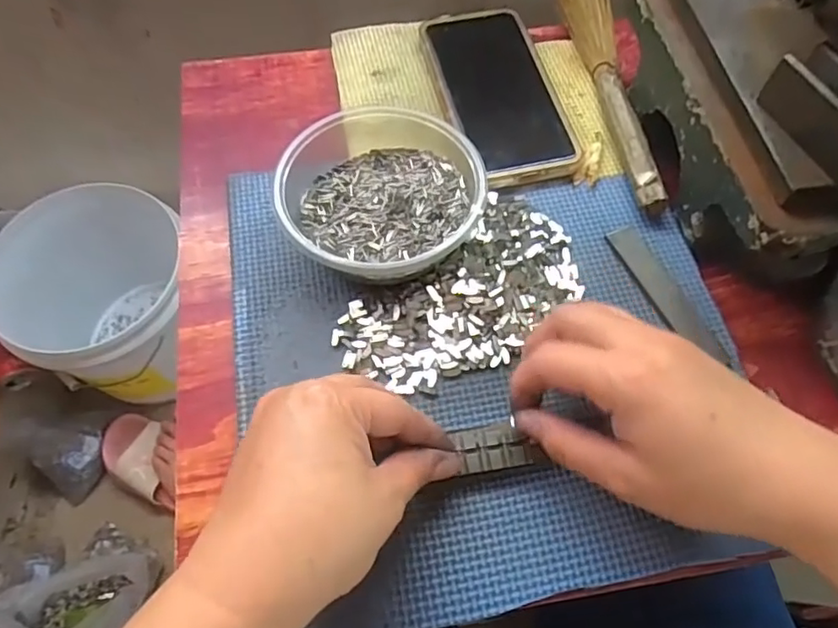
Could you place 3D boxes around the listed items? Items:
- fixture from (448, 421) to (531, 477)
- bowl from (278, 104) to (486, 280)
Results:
[{"bbox_3d":[0.036,0.066,0.294,0.036,0.004,0.022,-9,63,-6],"label":"fixture"},{"bbox_3d":[-0.025,-0.072,0.348,0.111,0.054,0.114,0,62,-1],"label":"bowl"}]

